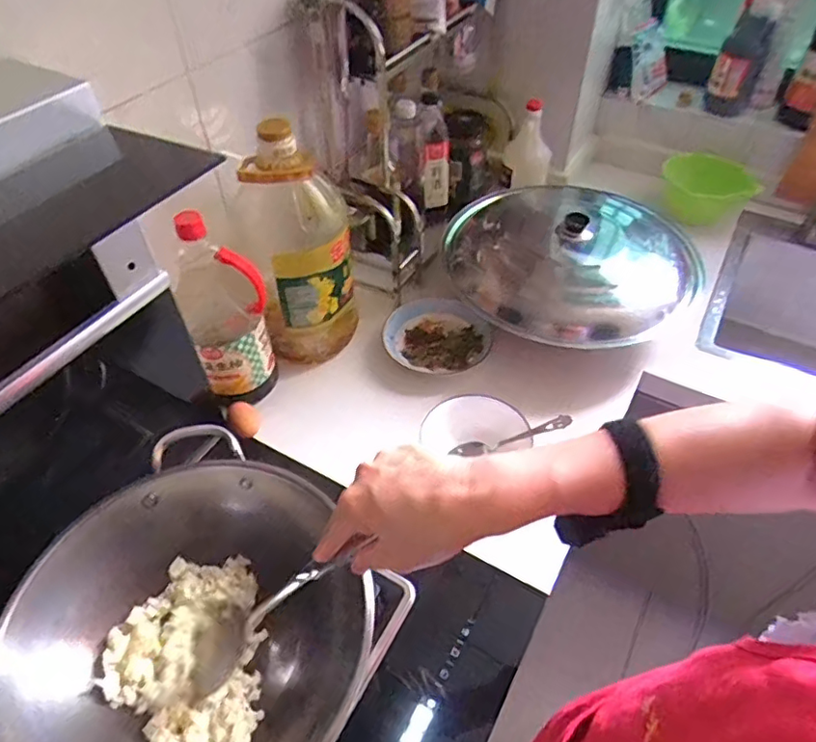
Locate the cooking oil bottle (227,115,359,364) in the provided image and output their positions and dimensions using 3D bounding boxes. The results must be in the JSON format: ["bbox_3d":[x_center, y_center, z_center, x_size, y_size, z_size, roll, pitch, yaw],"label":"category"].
[{"bbox_3d":[-0.156,-0.172,0.799,0.143,0.332,0.129,-17,50,-14],"label":"cooking oil bottle"}]

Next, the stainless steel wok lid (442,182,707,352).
[{"bbox_3d":[0.240,-0.198,0.927,0.383,0.081,0.369,0,48,0],"label":"stainless steel wok lid"}]

